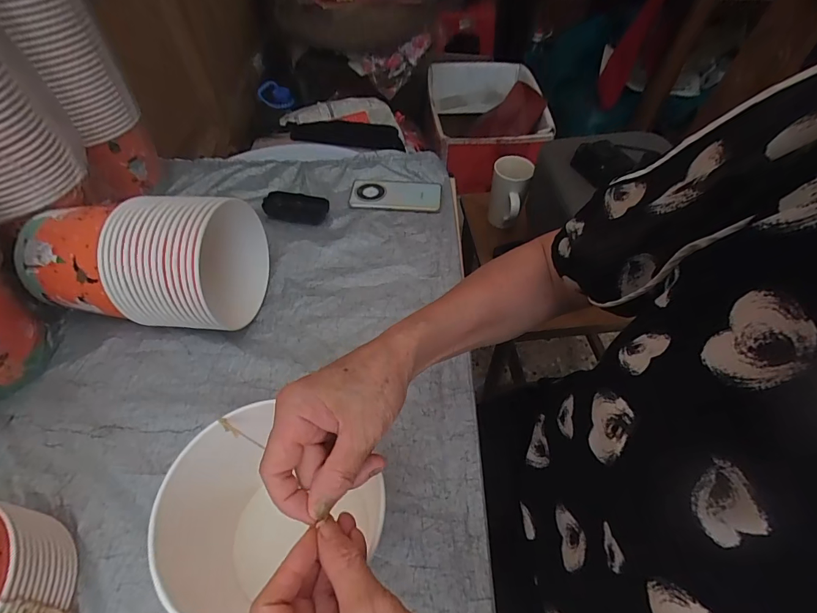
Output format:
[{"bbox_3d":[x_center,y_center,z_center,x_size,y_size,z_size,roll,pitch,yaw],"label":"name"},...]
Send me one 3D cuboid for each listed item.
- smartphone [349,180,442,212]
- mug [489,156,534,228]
[{"bbox_3d":[-0.022,-0.209,0.746,0.165,0.012,0.083,0,52,-2],"label":"smartphone"},{"bbox_3d":[0.231,-0.269,0.929,0.085,0.120,0.115,13,53,10],"label":"mug"}]

